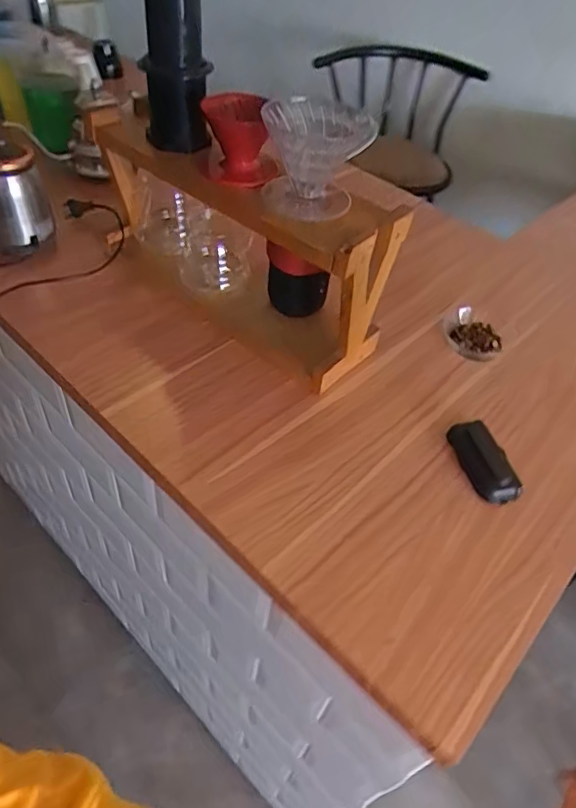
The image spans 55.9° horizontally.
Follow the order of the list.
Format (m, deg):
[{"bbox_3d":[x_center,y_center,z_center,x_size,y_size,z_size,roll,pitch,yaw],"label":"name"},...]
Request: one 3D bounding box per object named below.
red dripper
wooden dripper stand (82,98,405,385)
[{"bbox_3d":[-0.055,-0.297,0.623,0.087,0.092,0.089,1,47,-6],"label":"red dripper"},{"bbox_3d":[-0.082,-0.222,0.725,0.450,0.219,0.117,33,52,22],"label":"wooden dripper stand"}]

